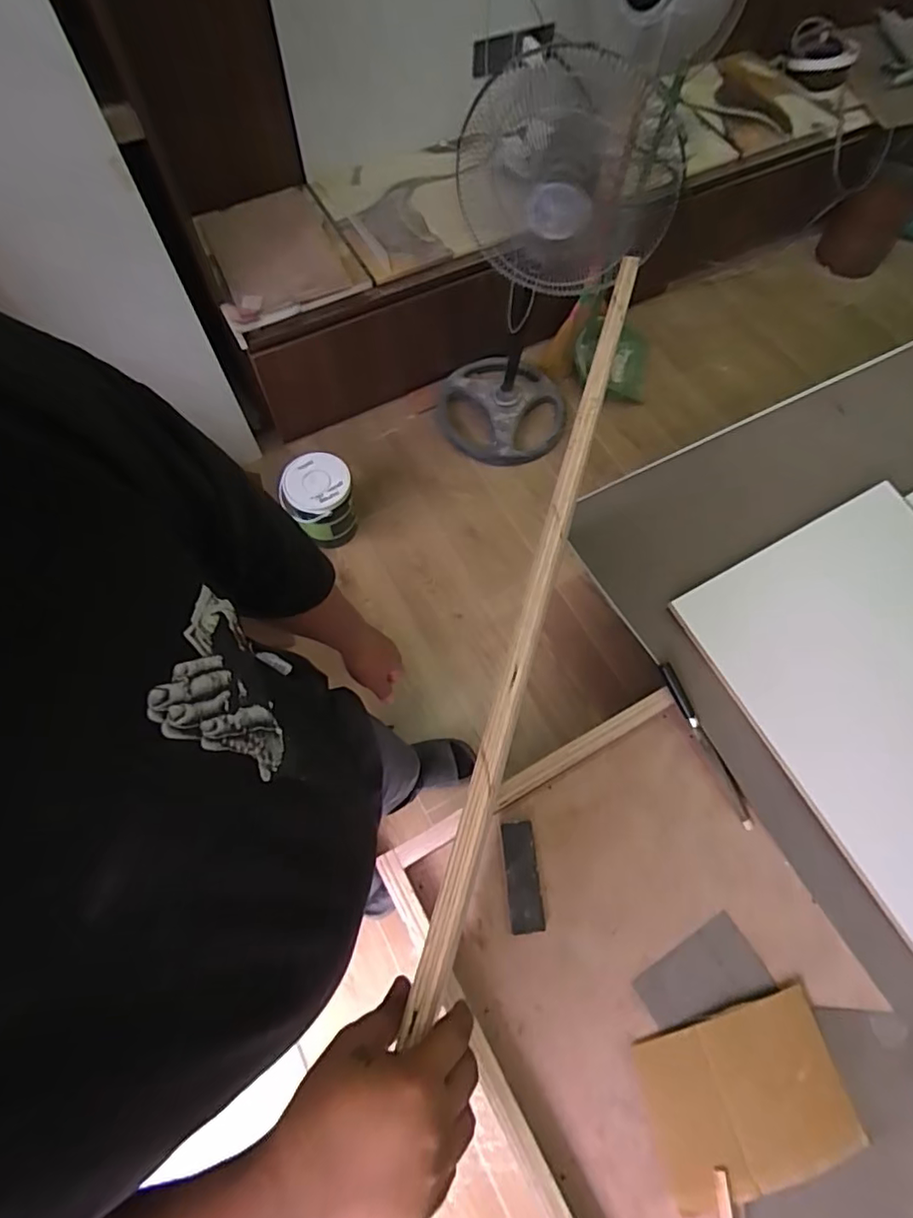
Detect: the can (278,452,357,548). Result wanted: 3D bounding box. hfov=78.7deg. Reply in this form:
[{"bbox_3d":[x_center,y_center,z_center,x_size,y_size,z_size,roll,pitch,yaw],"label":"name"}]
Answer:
[{"bbox_3d":[-0.365,-0.281,1.539,0.178,0.243,0.186,1,67,-1],"label":"can"}]

